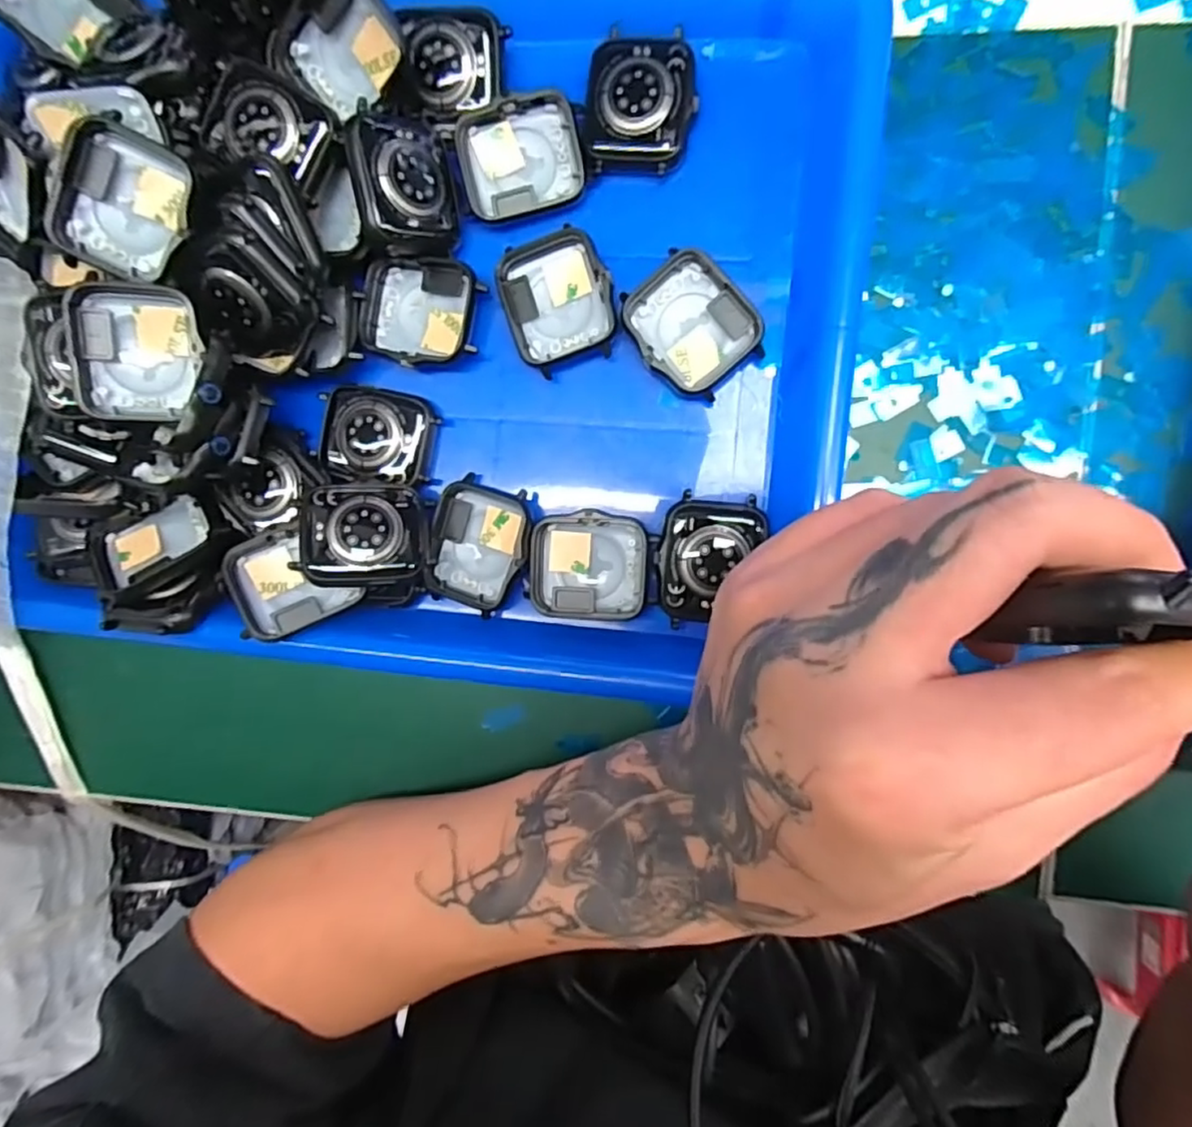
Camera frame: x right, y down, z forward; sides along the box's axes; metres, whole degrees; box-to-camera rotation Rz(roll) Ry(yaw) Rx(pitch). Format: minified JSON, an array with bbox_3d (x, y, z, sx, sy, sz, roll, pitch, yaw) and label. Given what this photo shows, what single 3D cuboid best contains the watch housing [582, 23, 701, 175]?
[{"bbox_3d":[0.016,-0.162,0.227,0.037,0.012,0.044,4,94,9],"label":"watch housing"}]

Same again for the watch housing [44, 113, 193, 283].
[{"bbox_3d":[-0.152,-0.116,0.209,0.040,0.010,0.043,10,101,-13],"label":"watch housing"}]

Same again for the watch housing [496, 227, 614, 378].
[{"bbox_3d":[-0.014,-0.095,0.235,0.038,0.010,0.045,-18,90,10],"label":"watch housing"}]

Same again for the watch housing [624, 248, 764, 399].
[{"bbox_3d":[0.034,-0.084,0.230,0.039,0.009,0.045,-42,86,9],"label":"watch housing"}]

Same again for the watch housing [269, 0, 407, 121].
[{"bbox_3d":[-0.085,-0.174,0.218,0.043,0.008,0.034,-26,123,32],"label":"watch housing"}]

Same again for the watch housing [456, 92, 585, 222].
[{"bbox_3d":[-0.027,-0.146,0.233,0.042,0.013,0.033,-10,91,10],"label":"watch housing"}]

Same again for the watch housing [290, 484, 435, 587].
[{"bbox_3d":[-0.083,-0.010,0.235,0.042,0.013,0.037,2,86,-15],"label":"watch housing"}]

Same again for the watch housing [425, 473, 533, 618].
[{"bbox_3d":[-0.044,-0.007,0.244,0.037,0.014,0.046,16,95,8],"label":"watch housing"}]

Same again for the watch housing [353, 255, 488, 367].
[{"bbox_3d":[-0.065,-0.094,0.242,0.044,0.011,0.039,3,93,9],"label":"watch housing"}]

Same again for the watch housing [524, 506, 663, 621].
[{"bbox_3d":[-0.002,0.001,0.239,0.044,0.011,0.039,3,93,9],"label":"watch housing"}]

